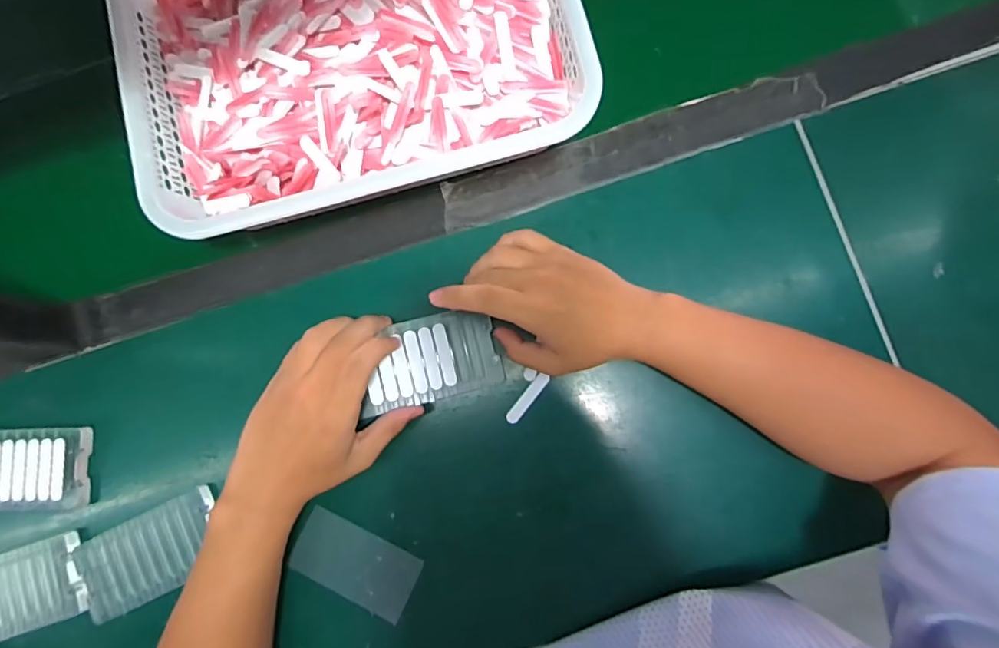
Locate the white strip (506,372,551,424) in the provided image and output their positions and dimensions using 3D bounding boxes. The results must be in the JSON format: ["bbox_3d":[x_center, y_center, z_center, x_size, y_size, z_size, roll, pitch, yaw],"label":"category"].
[{"bbox_3d":[0.023,0.062,0.415,0.010,0.005,0.049,38,88,8],"label":"white strip"}]

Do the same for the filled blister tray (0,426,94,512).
[{"bbox_3d":[-0.418,0.127,0.433,0.118,0.015,0.069,-3,83,5],"label":"filled blister tray"}]

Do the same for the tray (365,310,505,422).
[{"bbox_3d":[-0.056,0.028,0.404,0.109,0.004,0.066,-12,86,-9],"label":"tray"}]

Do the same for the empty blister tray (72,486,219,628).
[{"bbox_3d":[-0.289,0.192,0.418,0.123,0.016,0.067,-26,82,2],"label":"empty blister tray"}]

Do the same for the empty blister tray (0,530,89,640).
[{"bbox_3d":[-0.413,0.228,0.423,0.125,0.013,0.066,-19,82,3],"label":"empty blister tray"}]

